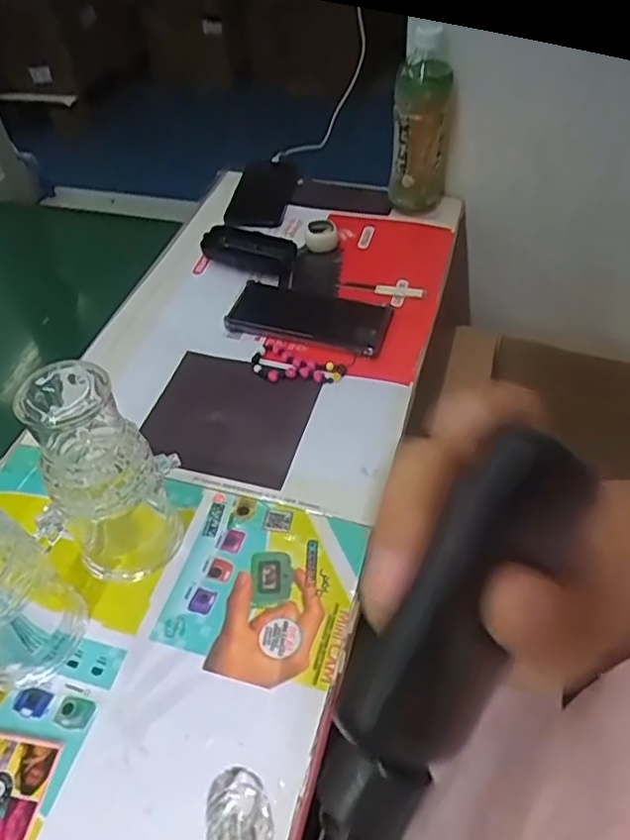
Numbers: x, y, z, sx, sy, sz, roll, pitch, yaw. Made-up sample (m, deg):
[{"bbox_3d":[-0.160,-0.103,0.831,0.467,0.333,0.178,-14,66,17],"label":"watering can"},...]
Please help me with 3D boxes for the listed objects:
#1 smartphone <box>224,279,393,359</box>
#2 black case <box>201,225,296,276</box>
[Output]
[{"bbox_3d":[-0.006,-0.111,0.657,0.163,0.011,0.080,13,51,12],"label":"smartphone"},{"bbox_3d":[-0.076,-0.197,0.725,0.106,0.024,0.057,15,50,15],"label":"black case"}]

